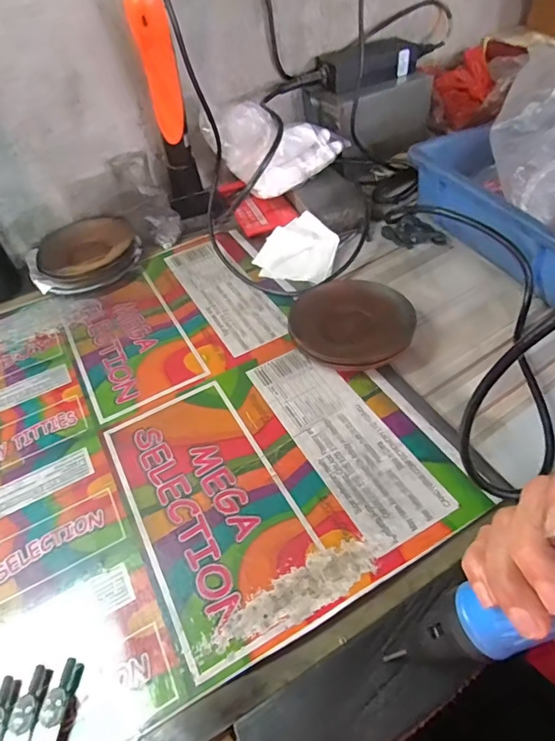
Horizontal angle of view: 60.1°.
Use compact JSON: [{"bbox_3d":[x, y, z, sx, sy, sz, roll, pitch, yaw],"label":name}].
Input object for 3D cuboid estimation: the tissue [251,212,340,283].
[{"bbox_3d":[0.024,-0.144,0.568,0.088,0.018,0.097,10,62,12],"label":"tissue"}]

